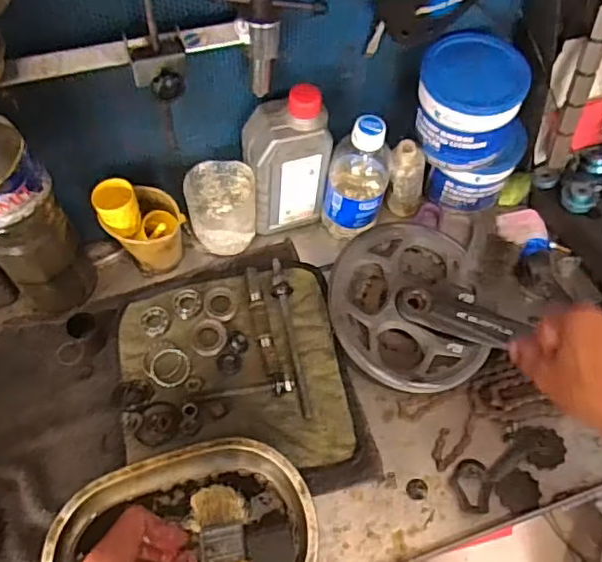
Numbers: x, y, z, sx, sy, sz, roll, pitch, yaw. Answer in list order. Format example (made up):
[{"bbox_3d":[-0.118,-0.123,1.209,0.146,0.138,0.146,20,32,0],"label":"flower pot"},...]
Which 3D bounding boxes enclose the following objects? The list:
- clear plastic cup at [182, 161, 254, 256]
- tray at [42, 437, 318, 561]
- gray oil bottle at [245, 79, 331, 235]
[{"bbox_3d":[-0.084,-0.074,0.659,0.069,0.088,0.066,1,59,-1],"label":"clear plastic cup"},{"bbox_3d":[-0.098,0.225,0.521,0.217,0.035,0.157,-20,62,-13],"label":"tray"},{"bbox_3d":[-0.015,-0.125,0.648,0.080,0.177,0.053,-16,61,-11],"label":"gray oil bottle"}]

